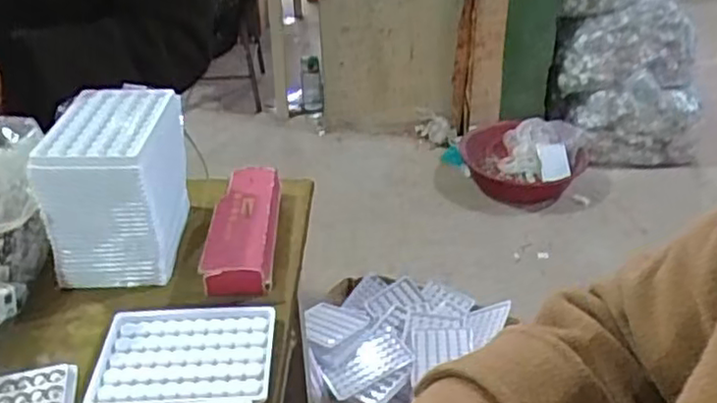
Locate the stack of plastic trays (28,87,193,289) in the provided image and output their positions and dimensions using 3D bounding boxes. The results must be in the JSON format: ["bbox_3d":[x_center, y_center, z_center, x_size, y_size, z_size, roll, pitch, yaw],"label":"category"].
[{"bbox_3d":[-0.213,-0.015,0.607,0.095,0.133,0.133,-1,34,-1],"label":"stack of plastic trays"}]

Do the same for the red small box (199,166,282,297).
[{"bbox_3d":[-0.105,0.022,0.631,0.060,0.035,0.158,-2,34,-2],"label":"red small box"}]

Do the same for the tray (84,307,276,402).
[{"bbox_3d":[-0.132,0.117,0.515,0.130,0.011,0.092,-2,34,-2],"label":"tray"}]

